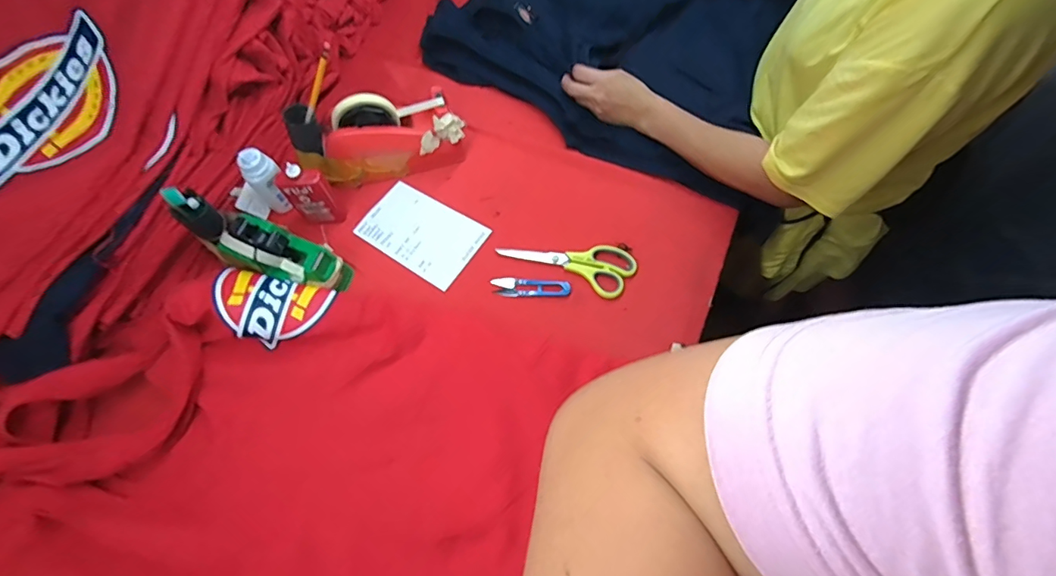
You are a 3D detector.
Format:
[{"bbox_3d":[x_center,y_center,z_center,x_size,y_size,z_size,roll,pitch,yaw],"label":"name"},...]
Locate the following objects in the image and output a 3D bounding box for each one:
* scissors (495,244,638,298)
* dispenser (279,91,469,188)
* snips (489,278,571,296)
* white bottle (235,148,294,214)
[{"bbox_3d":[0.054,-0.043,0.663,0.181,0.007,0.071,17,68,12],"label":"scissors"},{"bbox_3d":[-0.206,-0.211,0.683,0.229,0.113,0.064,-15,66,-6],"label":"dispenser"},{"bbox_3d":[0.005,-0.001,0.653,0.105,0.007,0.027,-2,65,4],"label":"snips"},{"bbox_3d":[-0.351,-0.143,0.660,0.038,0.103,0.032,1,65,5],"label":"white bottle"}]

